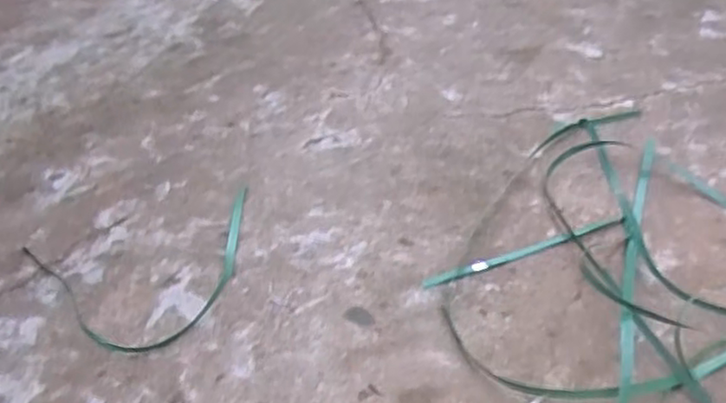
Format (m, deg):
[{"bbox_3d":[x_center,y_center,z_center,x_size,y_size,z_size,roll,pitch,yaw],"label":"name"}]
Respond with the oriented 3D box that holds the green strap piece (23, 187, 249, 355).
[{"bbox_3d":[-0.375,0.122,1.190,0.419,0.015,0.345,-16,41,-15],"label":"green strap piece"}]

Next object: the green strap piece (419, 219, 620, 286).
[{"bbox_3d":[0.290,0.085,1.201,0.391,0.014,0.020,-15,41,-14],"label":"green strap piece"}]

